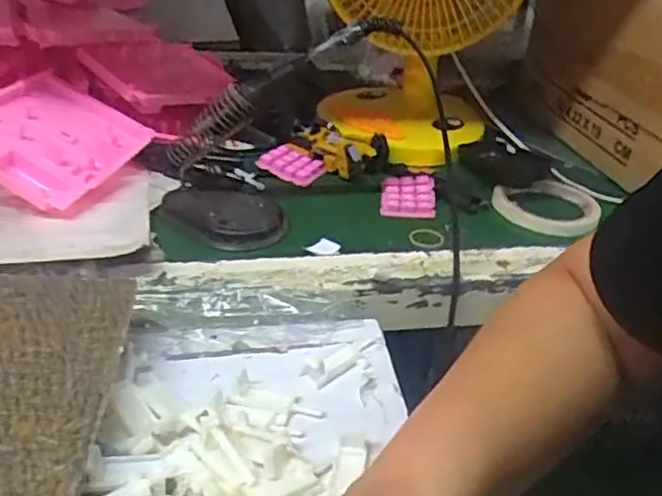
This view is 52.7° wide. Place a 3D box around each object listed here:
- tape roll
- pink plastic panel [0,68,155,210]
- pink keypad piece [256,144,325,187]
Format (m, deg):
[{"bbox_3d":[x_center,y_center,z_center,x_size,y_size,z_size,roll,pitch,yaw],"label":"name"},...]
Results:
[{"bbox_3d":[0.206,-0.041,0.645,0.096,0.019,0.096,4,32,-2],"label":"tape roll"},{"bbox_3d":[-0.258,-0.105,0.609,0.132,0.016,0.154,31,37,-2],"label":"pink plastic panel"},{"bbox_3d":[-0.040,-0.086,0.679,0.060,0.016,0.046,23,36,26],"label":"pink keypad piece"}]

